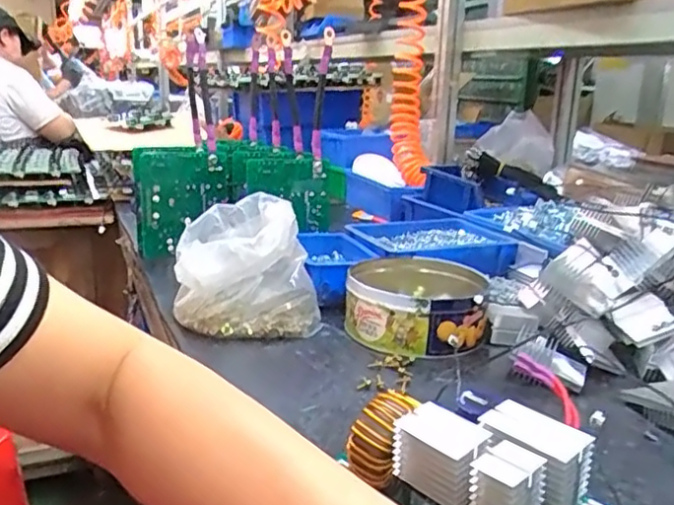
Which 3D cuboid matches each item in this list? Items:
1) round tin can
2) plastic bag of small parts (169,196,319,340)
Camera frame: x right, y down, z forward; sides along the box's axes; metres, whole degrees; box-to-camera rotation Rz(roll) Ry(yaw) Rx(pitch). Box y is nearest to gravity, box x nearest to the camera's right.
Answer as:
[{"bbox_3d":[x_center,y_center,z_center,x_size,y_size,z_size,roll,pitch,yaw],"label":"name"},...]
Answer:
[{"bbox_3d":[0.085,0.055,0.654,0.147,0.059,0.165,4,15,8],"label":"round tin can"},{"bbox_3d":[-0.096,0.012,0.666,0.143,0.117,0.129,-1,15,-8],"label":"plastic bag of small parts"}]

